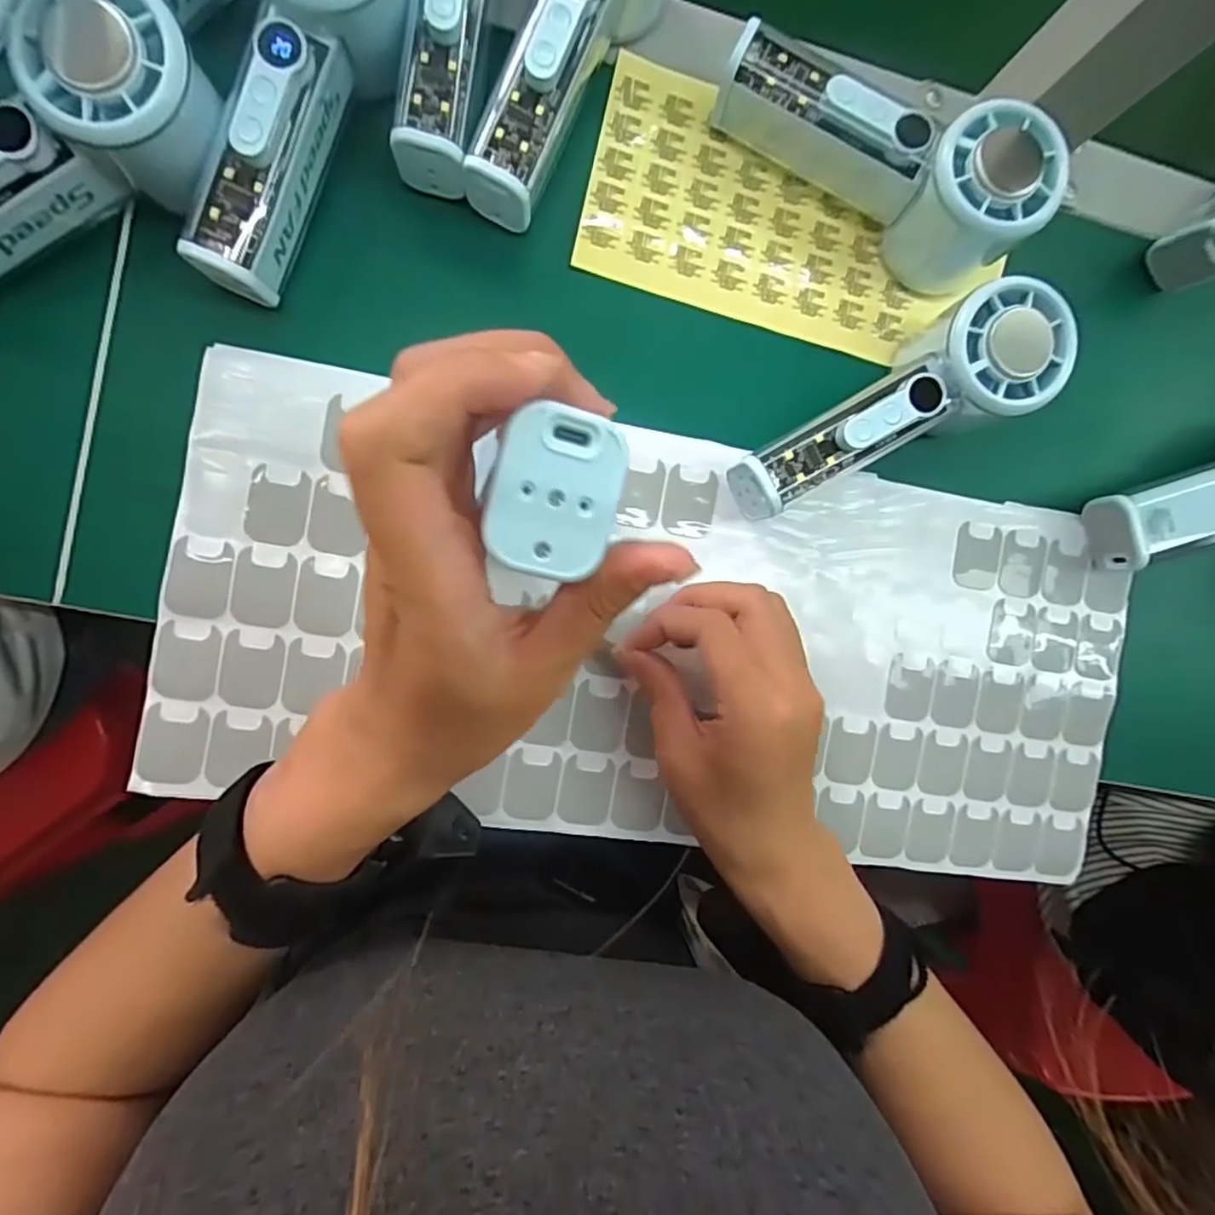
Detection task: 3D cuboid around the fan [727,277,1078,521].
[{"bbox_3d":[0.128,-0.091,0.294,0.154,0.057,0.055,-26,94,-5],"label":"fan"}]

